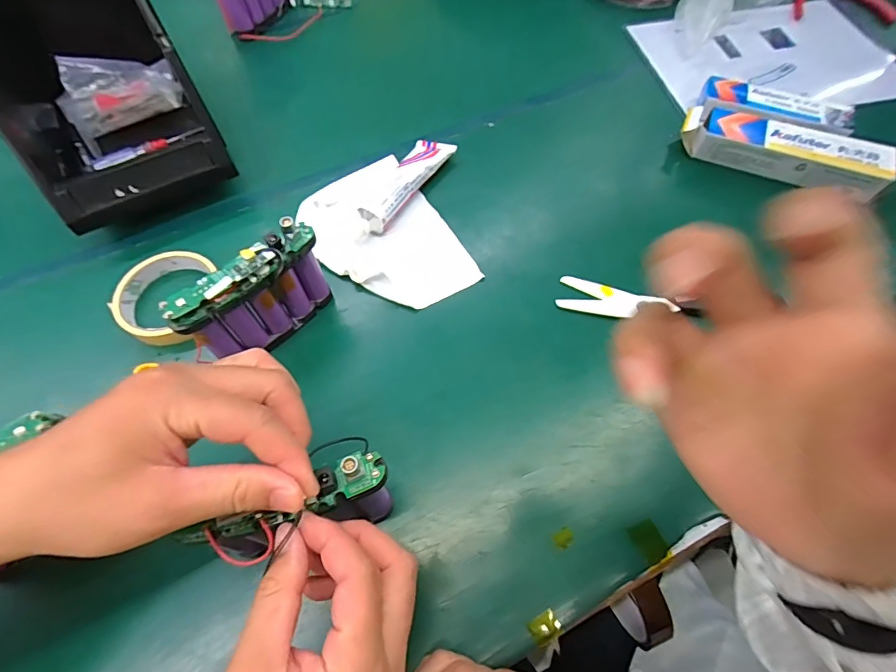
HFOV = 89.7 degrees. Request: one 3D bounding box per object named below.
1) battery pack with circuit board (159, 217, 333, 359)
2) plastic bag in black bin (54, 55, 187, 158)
[{"bbox_3d":[-0.145,-0.029,0.353,0.112,0.090,0.023,-41,69,-18],"label":"battery pack with circuit board"},{"bbox_3d":[-0.350,-0.256,0.478,0.117,0.061,0.072,-31,66,-14],"label":"plastic bag in black bin"}]

